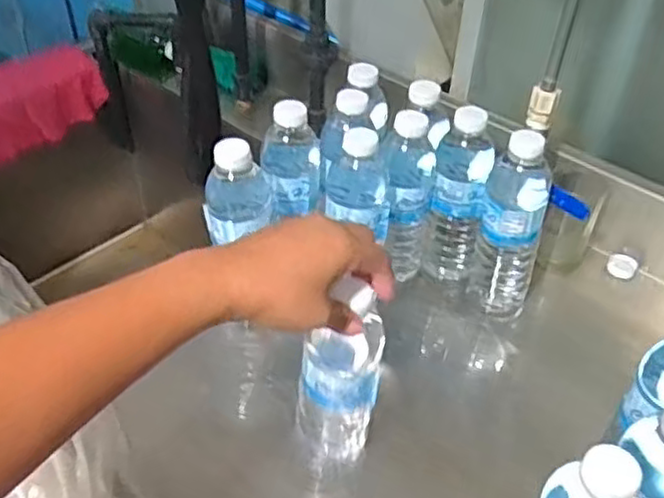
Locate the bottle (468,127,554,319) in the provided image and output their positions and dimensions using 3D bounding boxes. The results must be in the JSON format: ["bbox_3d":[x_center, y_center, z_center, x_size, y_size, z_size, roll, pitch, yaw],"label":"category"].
[{"bbox_3d":[0.179,-0.017,0.708,0.064,0.215,0.053,14,42,11],"label":"bottle"}]

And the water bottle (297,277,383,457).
[{"bbox_3d":[0.003,0.099,0.555,0.057,0.195,0.066,-22,53,-29],"label":"water bottle"}]

